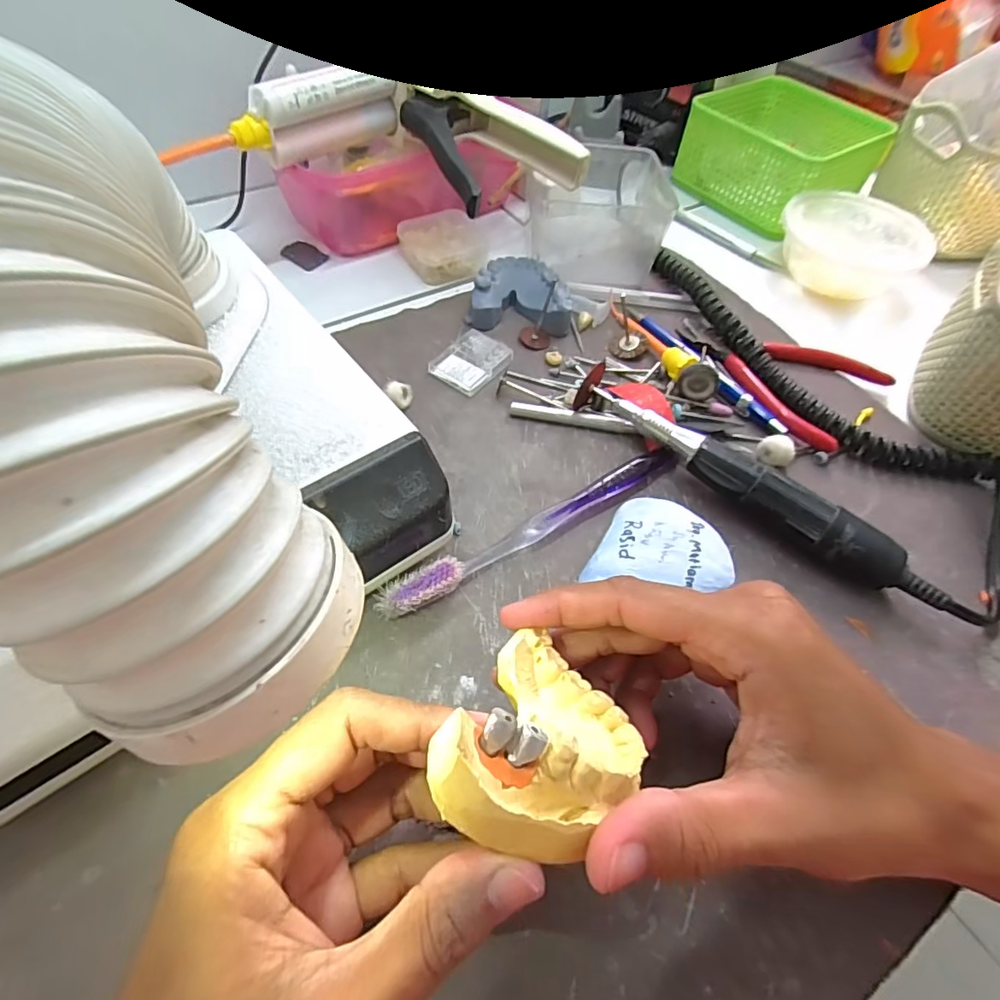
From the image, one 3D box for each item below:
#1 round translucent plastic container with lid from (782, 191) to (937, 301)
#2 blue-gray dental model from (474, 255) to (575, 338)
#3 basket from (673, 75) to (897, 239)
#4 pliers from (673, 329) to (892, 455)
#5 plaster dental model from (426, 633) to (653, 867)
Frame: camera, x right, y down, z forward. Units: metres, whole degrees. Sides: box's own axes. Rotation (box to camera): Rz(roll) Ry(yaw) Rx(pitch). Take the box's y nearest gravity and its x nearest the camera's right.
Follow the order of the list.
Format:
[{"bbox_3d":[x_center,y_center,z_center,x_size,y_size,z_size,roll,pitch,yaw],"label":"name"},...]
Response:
[{"bbox_3d":[0.261,-0.196,0.421,0.099,0.044,0.084,7,56,0],"label":"round translucent plastic container with lid"},{"bbox_3d":[0.017,-0.139,0.368,0.064,0.024,0.055,11,56,3],"label":"blue-gray dental model"},{"bbox_3d":[0.243,-0.301,0.479,0.132,0.060,0.123,-28,62,-21],"label":"basket"},{"bbox_3d":[0.178,-0.087,0.355,0.118,0.012,0.093,39,62,20],"label":"pliers"},{"bbox_3d":[0.012,0.068,0.158,0.049,0.027,0.071,39,26,8],"label":"plaster dental model"}]

